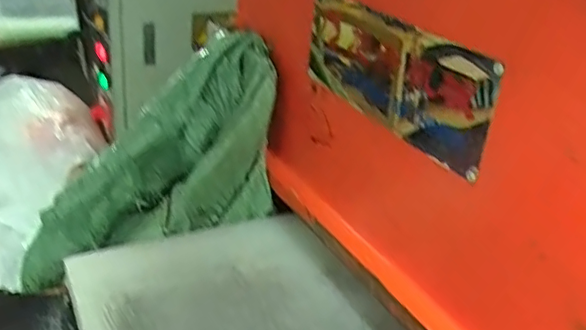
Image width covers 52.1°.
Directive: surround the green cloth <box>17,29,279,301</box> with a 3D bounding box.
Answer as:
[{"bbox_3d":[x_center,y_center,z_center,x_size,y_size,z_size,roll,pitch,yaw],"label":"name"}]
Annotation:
[{"bbox_3d":[-0.161,0.024,0.790,0.394,0.180,0.147,-43,42,-10],"label":"green cloth"}]

